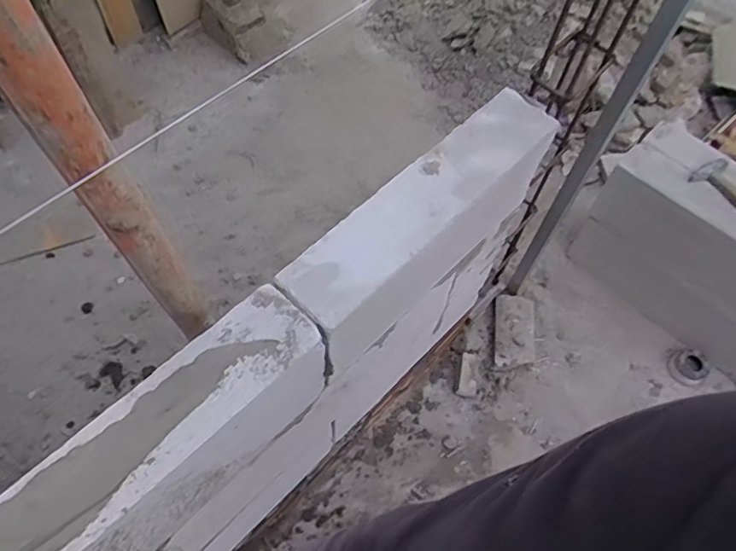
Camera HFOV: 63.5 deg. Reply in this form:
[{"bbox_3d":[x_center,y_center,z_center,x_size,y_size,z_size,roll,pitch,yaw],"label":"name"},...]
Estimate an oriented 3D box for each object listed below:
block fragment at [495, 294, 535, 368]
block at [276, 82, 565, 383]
[{"bbox_3d":[0.378,0.143,1.530,0.103,0.030,0.189,10,65,-8],"label":"block fragment"},{"bbox_3d":[0.081,-0.059,0.875,0.466,0.239,0.100,-41,71,-22],"label":"block"}]

